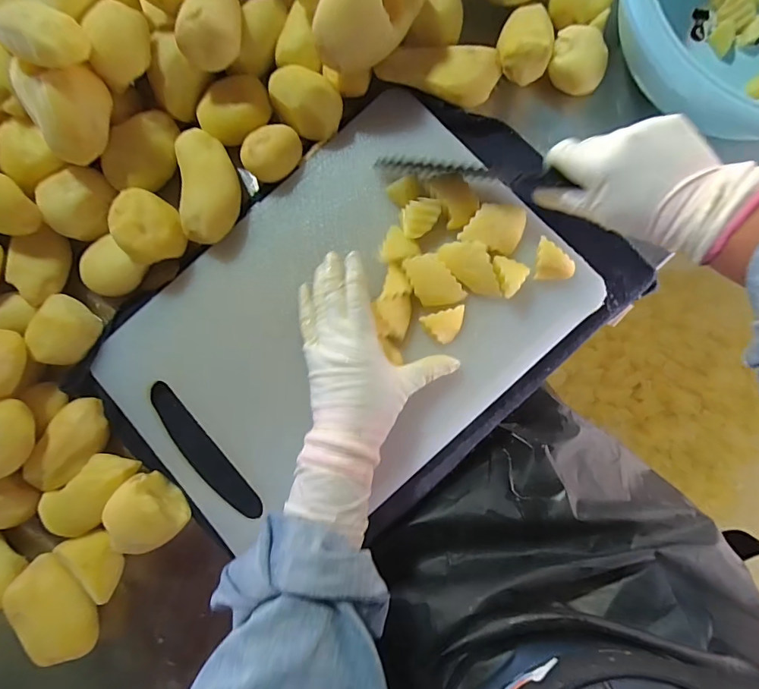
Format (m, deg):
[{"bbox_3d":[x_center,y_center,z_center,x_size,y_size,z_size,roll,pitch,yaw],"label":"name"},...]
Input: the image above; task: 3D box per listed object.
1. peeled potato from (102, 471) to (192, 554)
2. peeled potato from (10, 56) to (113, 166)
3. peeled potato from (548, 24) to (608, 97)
[{"bbox_3d":[-0.202,0.147,0.374,0.052,0.048,0.058,-35,82,0],"label":"peeled potato"},{"bbox_3d":[-0.259,-0.188,0.363,0.067,0.053,0.066,-1,84,5],"label":"peeled potato"},{"bbox_3d":[0.175,-0.247,0.388,0.047,0.047,0.045,-1,84,5],"label":"peeled potato"}]

